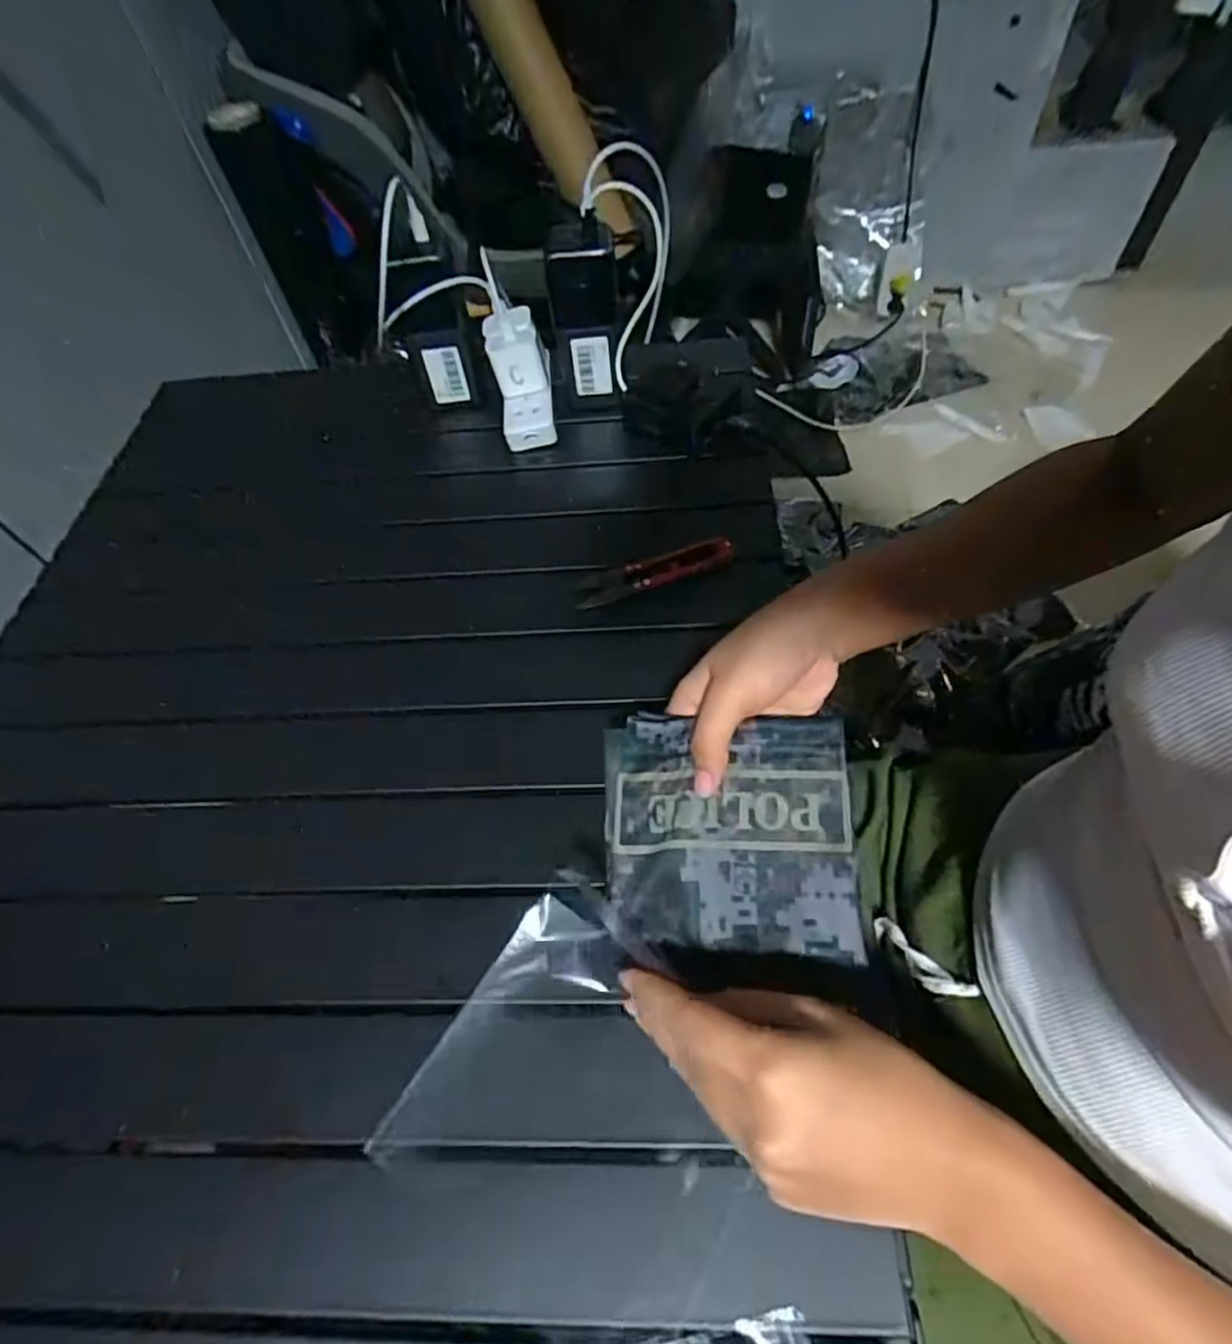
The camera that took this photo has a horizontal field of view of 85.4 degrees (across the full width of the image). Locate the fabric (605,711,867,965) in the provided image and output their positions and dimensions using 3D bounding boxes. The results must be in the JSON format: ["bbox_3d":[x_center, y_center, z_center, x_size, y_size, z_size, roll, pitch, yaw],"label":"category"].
[{"bbox_3d":[0.057,0.079,0.328,0.120,0.022,0.111,1,83,-2],"label":"fabric"}]

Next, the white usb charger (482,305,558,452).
[{"bbox_3d":[-0.079,-0.248,0.564,0.047,0.034,0.114,-10,96,-4],"label":"white usb charger"}]

